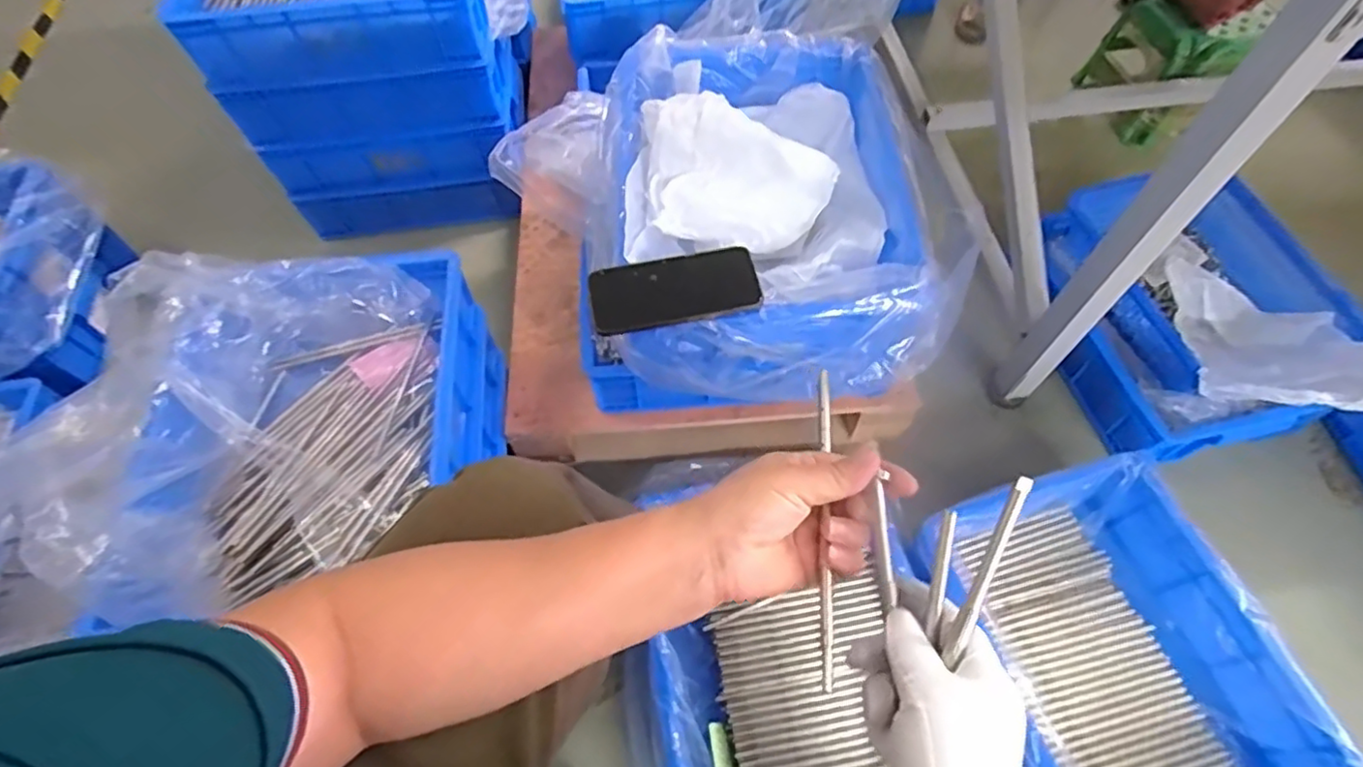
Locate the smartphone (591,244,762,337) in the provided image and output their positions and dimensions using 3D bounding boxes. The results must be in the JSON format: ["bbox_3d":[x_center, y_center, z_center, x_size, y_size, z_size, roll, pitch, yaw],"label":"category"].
[{"bbox_3d":[-0.008,-0.092,0.624,0.160,0.017,0.072,-12,60,-5],"label":"smartphone"}]

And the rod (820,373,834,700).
[{"bbox_3d":[0.091,0.080,0.405,0.008,0.012,0.205,5,55,5],"label":"rod"}]

